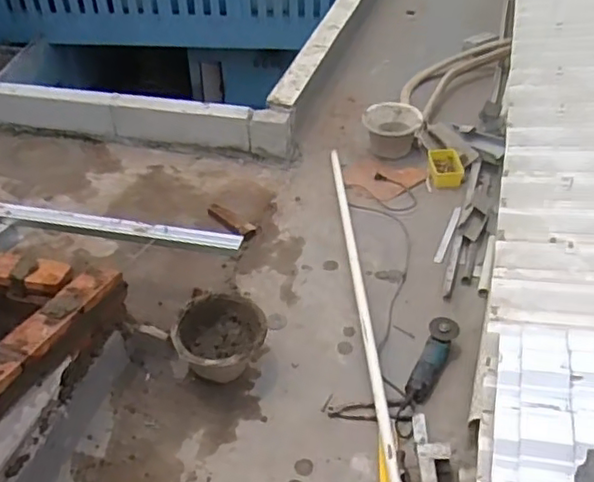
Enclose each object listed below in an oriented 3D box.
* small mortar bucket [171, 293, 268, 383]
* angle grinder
[{"bbox_3d":[-0.212,0.283,1.746,0.242,0.160,0.228,0,39,0],"label":"small mortar bucket"},{"bbox_3d":[0.368,0.340,1.739,0.078,0.082,0.287,19,59,24],"label":"angle grinder"}]

